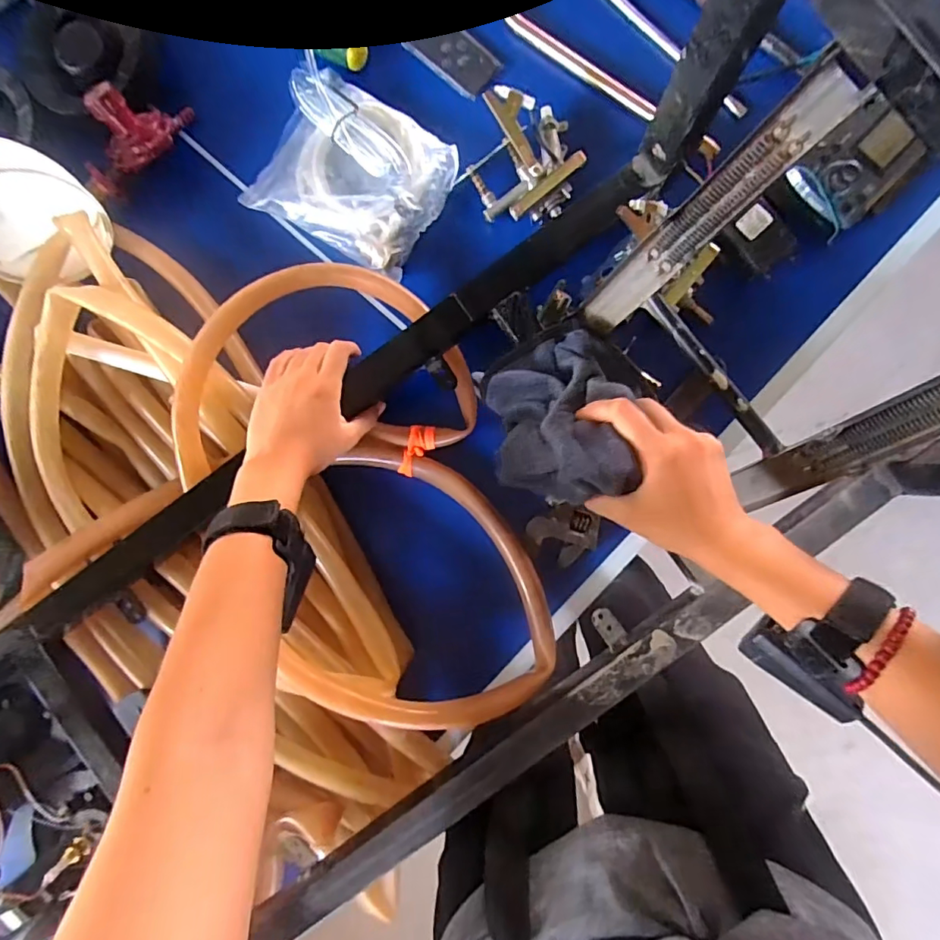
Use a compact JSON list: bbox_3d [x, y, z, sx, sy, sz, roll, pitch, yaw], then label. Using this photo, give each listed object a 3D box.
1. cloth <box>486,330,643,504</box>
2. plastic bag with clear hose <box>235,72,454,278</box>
[{"bbox_3d":[0.062,-0.040,0.377,0.092,0.090,0.120,-10,91,5],"label":"cloth"},{"bbox_3d":[-0.108,-0.277,0.485,0.171,0.032,0.137,30,94,4],"label":"plastic bag with clear hose"}]

